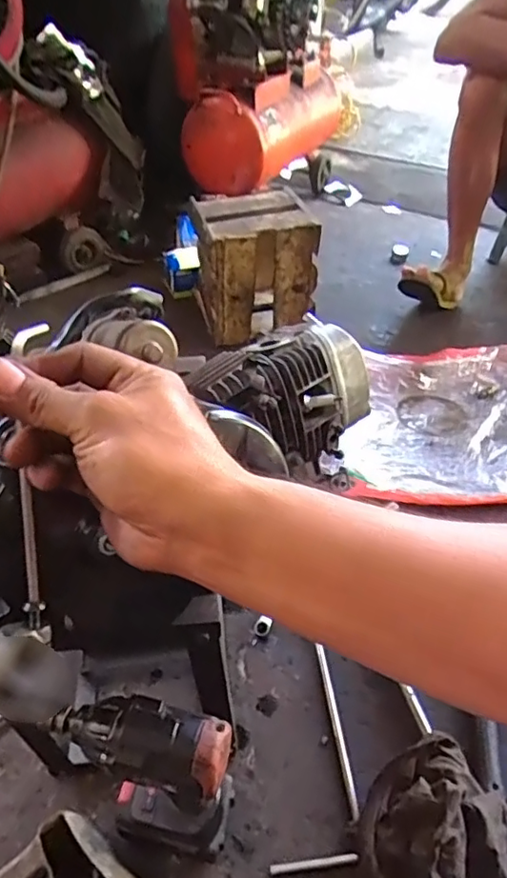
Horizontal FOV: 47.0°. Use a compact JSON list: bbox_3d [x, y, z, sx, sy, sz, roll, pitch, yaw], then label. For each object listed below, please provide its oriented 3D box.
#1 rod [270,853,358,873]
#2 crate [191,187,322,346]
[{"bbox_3d":[0.061,0.431,0.591,0.088,0.007,0.008,-4,45,-4],"label":"rod"},{"bbox_3d":[0.001,-0.373,1.266,0.227,0.232,0.219,-8,45,-8],"label":"crate"}]

